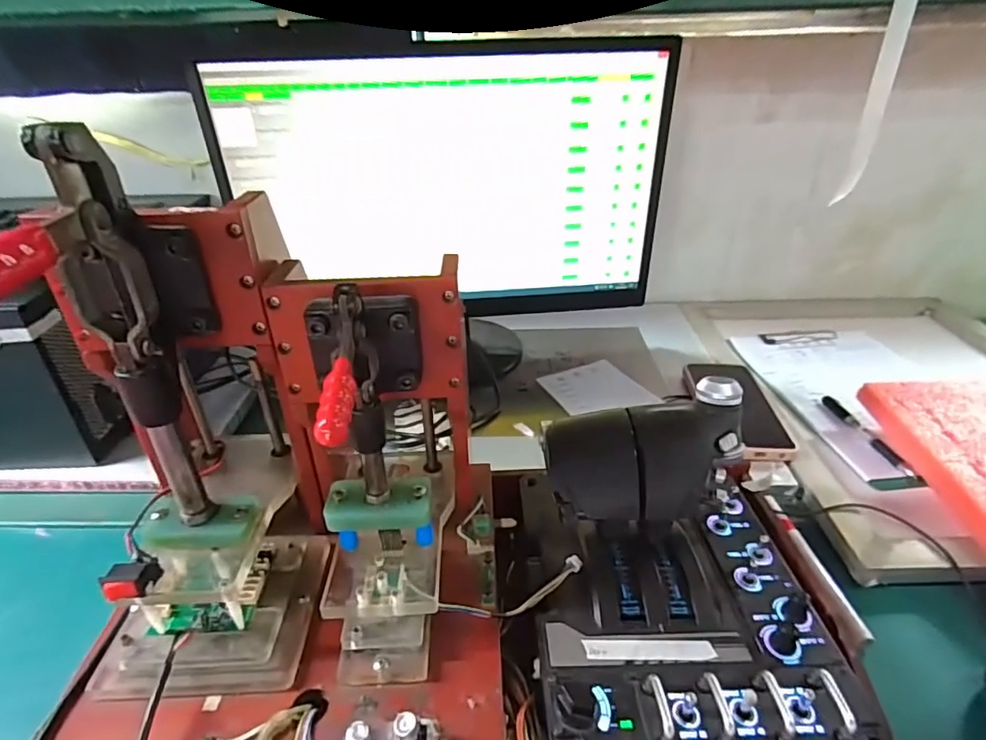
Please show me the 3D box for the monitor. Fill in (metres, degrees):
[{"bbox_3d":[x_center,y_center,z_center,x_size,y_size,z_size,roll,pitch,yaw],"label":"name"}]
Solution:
[{"bbox_3d":[-0.049,-0.208,0.637,0.494,0.295,0.094,-5,31,-6],"label":"monitor"}]

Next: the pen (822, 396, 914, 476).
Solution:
[{"bbox_3d":[0.406,0.067,0.590,0.014,0.016,0.141,-3,31,-2],"label":"pen"}]

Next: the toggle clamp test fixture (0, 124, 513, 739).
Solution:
[{"bbox_3d":[-0.121,0.068,0.281,0.247,0.290,0.216,-4,31,-5],"label":"toggle clamp test fixture"}]

